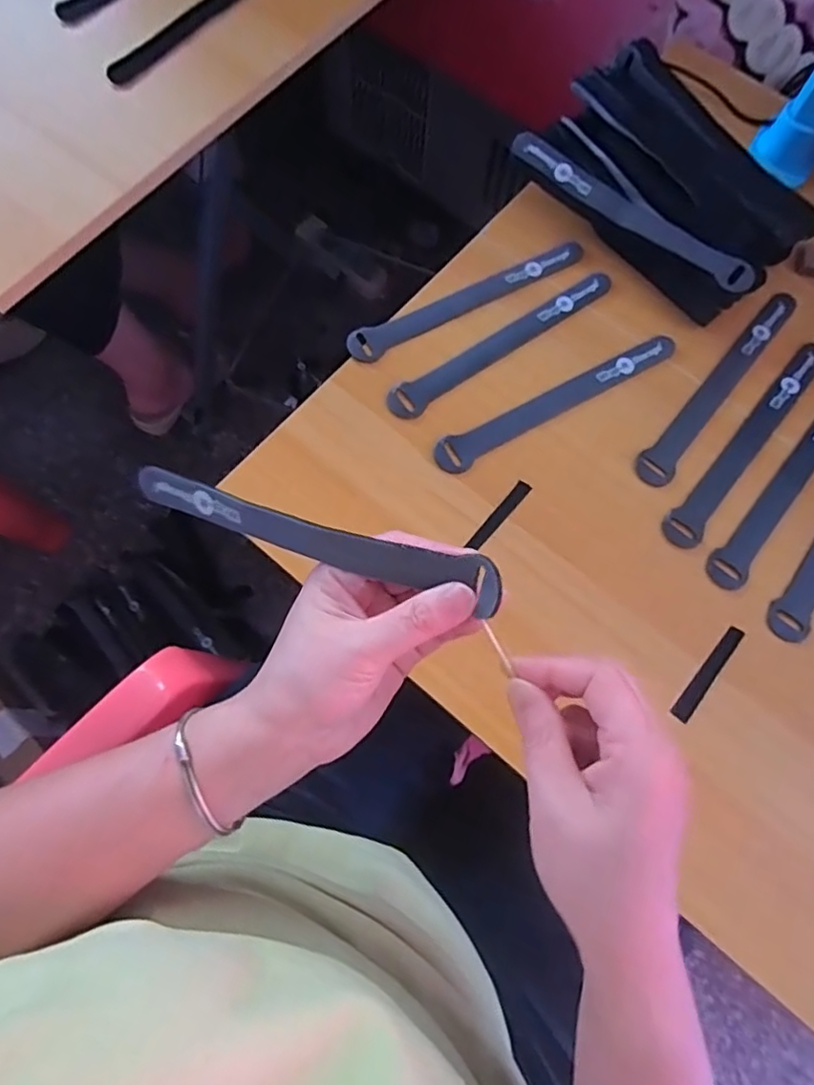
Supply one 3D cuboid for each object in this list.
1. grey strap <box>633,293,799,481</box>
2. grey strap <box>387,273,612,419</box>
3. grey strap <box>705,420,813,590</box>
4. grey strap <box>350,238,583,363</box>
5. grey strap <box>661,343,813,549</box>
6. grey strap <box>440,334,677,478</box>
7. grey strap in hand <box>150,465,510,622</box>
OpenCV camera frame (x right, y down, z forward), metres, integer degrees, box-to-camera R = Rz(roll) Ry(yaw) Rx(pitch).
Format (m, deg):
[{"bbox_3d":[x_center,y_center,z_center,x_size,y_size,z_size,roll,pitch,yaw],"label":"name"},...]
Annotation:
[{"bbox_3d":[0.227,-0.115,0.433,0.023,0.004,0.205,38,71,11],"label":"grey strap"},{"bbox_3d":[0.072,-0.146,0.436,0.198,0.004,0.027,-33,75,-15],"label":"grey strap"},{"bbox_3d":[0.265,-0.046,0.410,0.023,0.004,0.201,40,72,13],"label":"grey strap"},{"bbox_3d":[0.048,-0.182,0.448,0.199,0.004,0.029,-28,76,-12],"label":"grey strap"},{"bbox_3d":[0.240,-0.072,0.418,0.024,0.004,0.203,40,72,10],"label":"grey strap"},{"bbox_3d":[0.109,-0.099,0.421,0.197,0.005,0.027,-27,67,-13],"label":"grey strap"},{"bbox_3d":[-0.046,-0.001,0.290,0.194,0.030,0.020,16,77,22],"label":"grey strap in hand"}]

